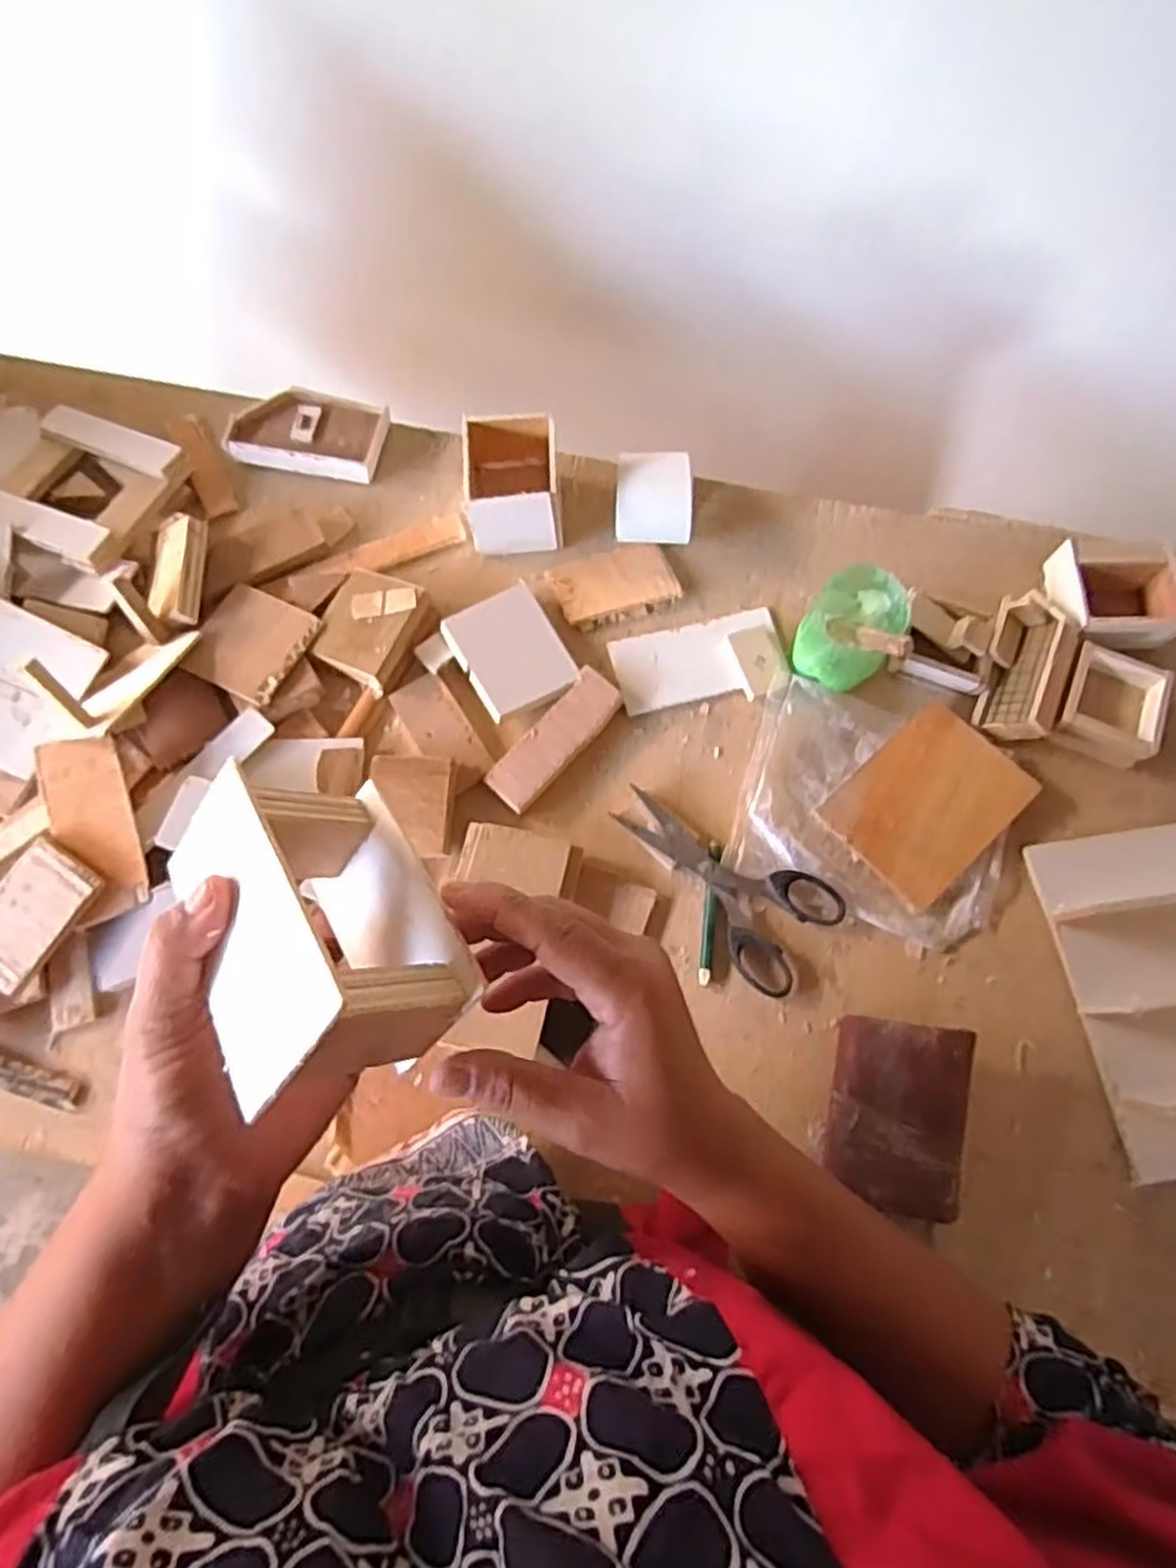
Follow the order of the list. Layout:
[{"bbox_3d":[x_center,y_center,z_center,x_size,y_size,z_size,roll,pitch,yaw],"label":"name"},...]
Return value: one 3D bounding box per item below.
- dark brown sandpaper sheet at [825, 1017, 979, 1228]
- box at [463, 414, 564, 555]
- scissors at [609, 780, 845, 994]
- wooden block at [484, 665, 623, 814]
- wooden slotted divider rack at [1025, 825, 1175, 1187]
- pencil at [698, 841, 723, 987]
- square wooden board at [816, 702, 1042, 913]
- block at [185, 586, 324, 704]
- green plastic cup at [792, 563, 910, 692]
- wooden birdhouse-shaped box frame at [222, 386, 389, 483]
[{"bbox_3d":[0.173,0.187,0.444,0.070,0.043,0.103,12,73,2],"label":"dark brown sandpaper sheet"},{"bbox_3d":[-0.054,-0.213,0.555,0.064,0.067,0.083,-8,73,-4],"label":"box"},{"bbox_3d":[0.082,0.063,0.498,0.148,0.012,0.078,35,75,9],"label":"scissors"},{"bbox_3d":[-0.021,-0.028,0.521,0.035,0.016,0.106,39,76,10],"label":"wooden block"},{"bbox_3d":[0.362,0.120,0.467,0.129,0.050,0.198,-7,73,-3],"label":"wooden slotted divider rack"},{"bbox_3d":[0.078,0.080,0.494,0.009,0.005,0.091,7,73,1],"label":"pencil"},{"bbox_3d":[0.222,0.012,0.514,0.118,0.007,0.088,-40,79,-8],"label":"square wooden board"},{"bbox_3d":[-0.227,-0.095,0.528,0.068,0.006,0.072,25,74,6],"label":"block"},{"bbox_3d":[0.171,-0.099,0.516,0.057,0.068,0.060,0,73,-1],"label":"green plastic cup"},{"bbox_3d":[-0.210,-0.265,0.592,0.110,0.020,0.069,9,73,1],"label":"wooden birdhouse-shaped box frame"}]

